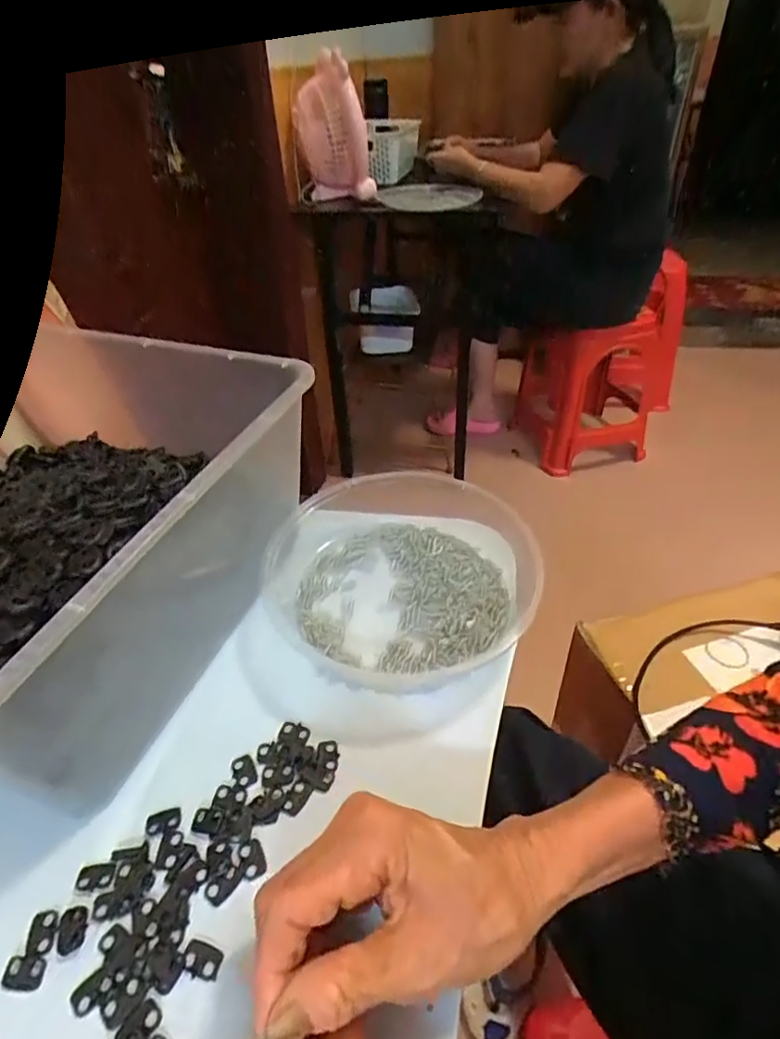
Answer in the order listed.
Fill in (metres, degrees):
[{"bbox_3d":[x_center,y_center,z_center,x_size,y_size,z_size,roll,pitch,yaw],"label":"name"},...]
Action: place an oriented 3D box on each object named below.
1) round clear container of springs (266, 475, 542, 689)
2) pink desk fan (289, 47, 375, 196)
[{"bbox_3d":[0.004,0.031,0.404,0.184,0.051,0.171,0,41,0],"label":"round clear container of springs"},{"bbox_3d":[-0.116,-0.811,1.173,0.159,0.235,0.154,-3,41,-3],"label":"pink desk fan"}]

